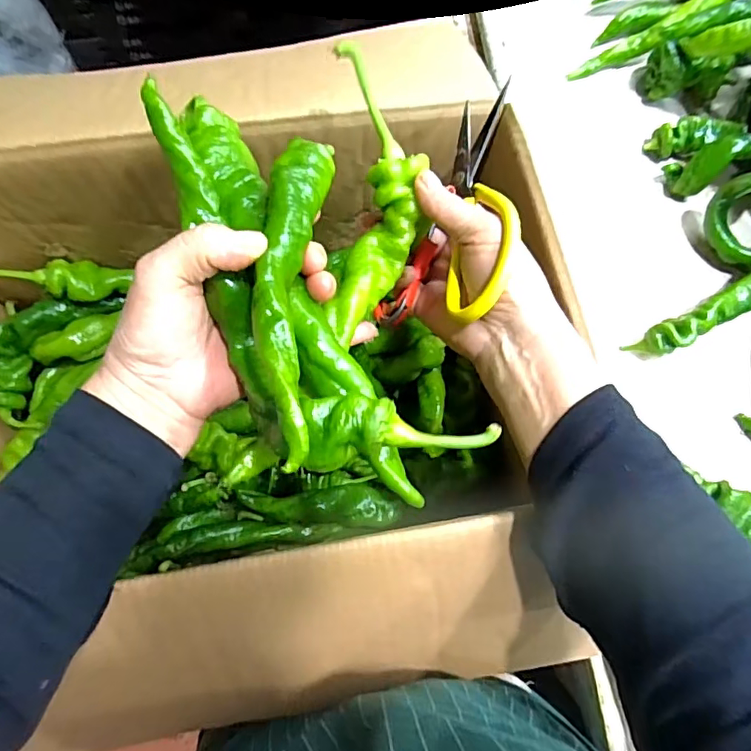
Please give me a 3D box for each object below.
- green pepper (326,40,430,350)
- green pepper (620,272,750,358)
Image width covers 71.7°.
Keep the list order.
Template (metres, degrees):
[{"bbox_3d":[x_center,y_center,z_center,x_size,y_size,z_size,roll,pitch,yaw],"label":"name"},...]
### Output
[{"bbox_3d":[-0.001,-0.107,0.320,0.055,0.030,0.179,8,84,0],"label":"green pepper"},{"bbox_3d":[0.326,-0.076,0.463,0.203,0.057,0.037,-34,77,-11],"label":"green pepper"}]

